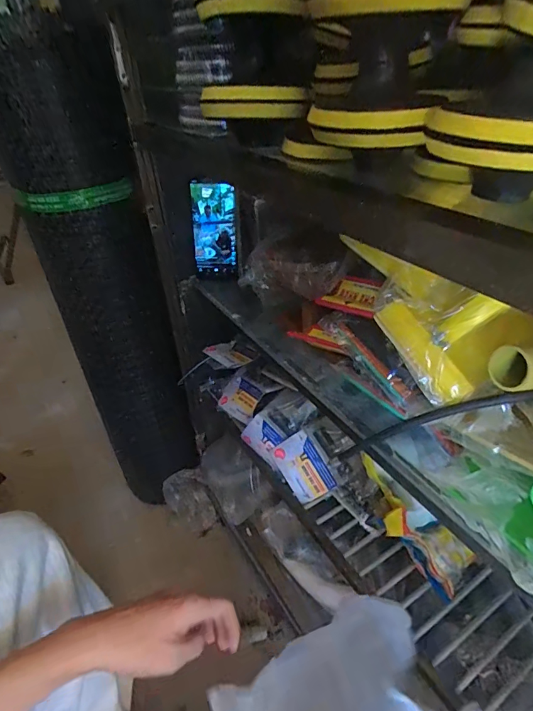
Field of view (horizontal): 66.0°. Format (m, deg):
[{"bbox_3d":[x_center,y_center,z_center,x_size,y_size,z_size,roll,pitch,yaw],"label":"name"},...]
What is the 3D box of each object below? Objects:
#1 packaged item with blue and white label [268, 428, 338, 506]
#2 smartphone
[{"bbox_3d":[0.056,0.180,0.652,0.074,0.010,0.100,-36,75,13],"label":"packaged item with blue and white label"},{"bbox_3d":[-0.086,-0.202,0.672,0.076,0.151,0.012,6,27,10],"label":"smartphone"}]

